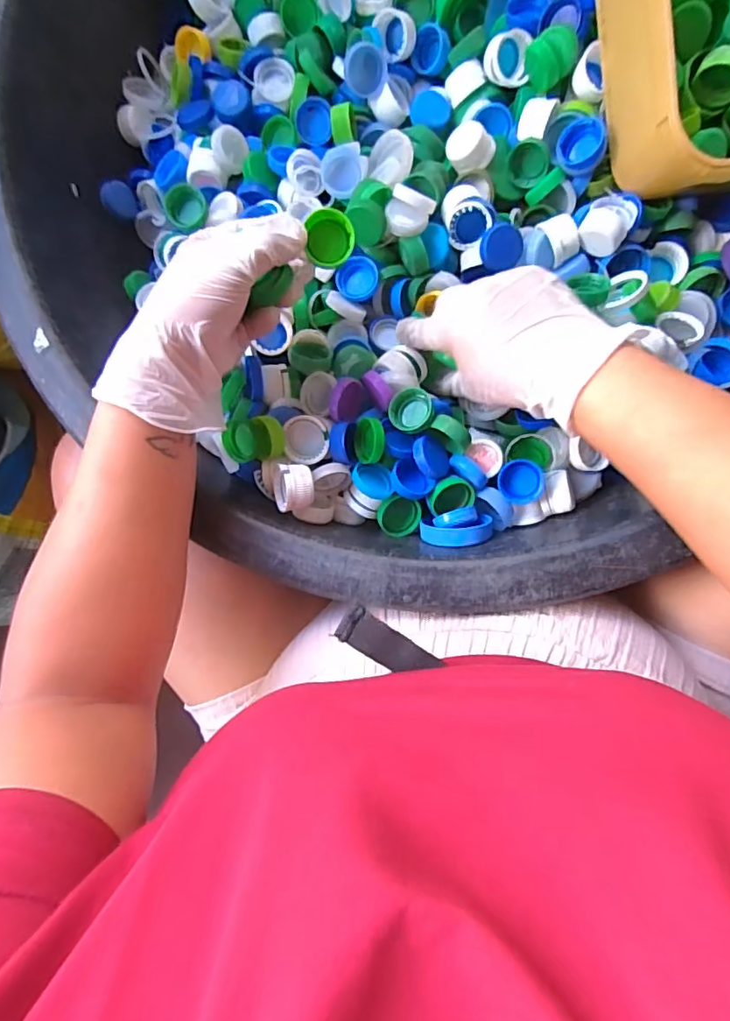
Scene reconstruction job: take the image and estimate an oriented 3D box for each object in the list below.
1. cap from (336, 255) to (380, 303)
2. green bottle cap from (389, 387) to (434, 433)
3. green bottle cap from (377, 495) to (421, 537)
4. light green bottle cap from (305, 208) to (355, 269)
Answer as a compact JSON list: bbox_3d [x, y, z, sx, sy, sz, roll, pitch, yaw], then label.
[{"bbox_3d":[-0.005,-0.175,0.405,0.032,0.012,0.033,0,92,8],"label":"cap"},{"bbox_3d":[0.032,-0.069,0.367,0.030,0.010,0.030,0,92,8],"label":"green bottle cap"},{"bbox_3d":[0.023,0.004,0.385,0.031,0.015,0.031,-7,108,-23],"label":"green bottle cap"},{"bbox_3d":[-0.020,-0.164,0.322,0.026,0.015,0.030,2,116,-4],"label":"light green bottle cap"}]

